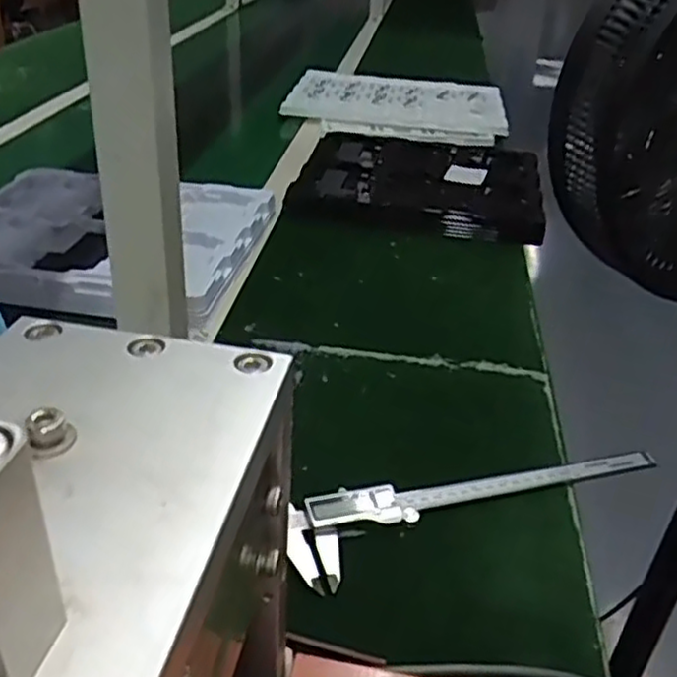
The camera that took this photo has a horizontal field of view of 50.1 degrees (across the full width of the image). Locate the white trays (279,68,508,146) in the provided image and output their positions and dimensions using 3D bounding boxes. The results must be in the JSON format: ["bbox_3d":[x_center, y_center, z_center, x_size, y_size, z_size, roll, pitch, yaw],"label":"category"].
[{"bbox_3d":[0.100,-0.417,1.276,0.374,0.046,0.314,9,32,8],"label":"white trays"}]

